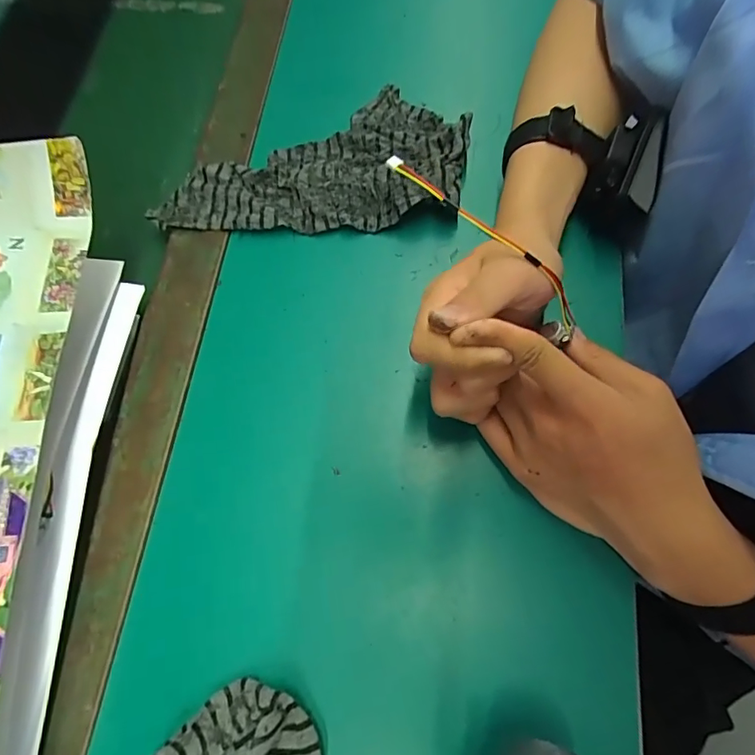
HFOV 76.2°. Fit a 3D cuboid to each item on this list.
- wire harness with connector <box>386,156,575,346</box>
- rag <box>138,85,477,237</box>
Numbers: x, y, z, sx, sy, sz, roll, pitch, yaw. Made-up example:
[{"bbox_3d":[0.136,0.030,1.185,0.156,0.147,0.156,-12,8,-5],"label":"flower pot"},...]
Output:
[{"bbox_3d":[0.064,-0.074,0.270,0.144,0.034,0.014,39,76,-15],"label":"wire harness with connector"},{"bbox_3d":[-0.055,-0.179,0.387,0.244,0.029,0.121,-1,72,2],"label":"rag"}]

